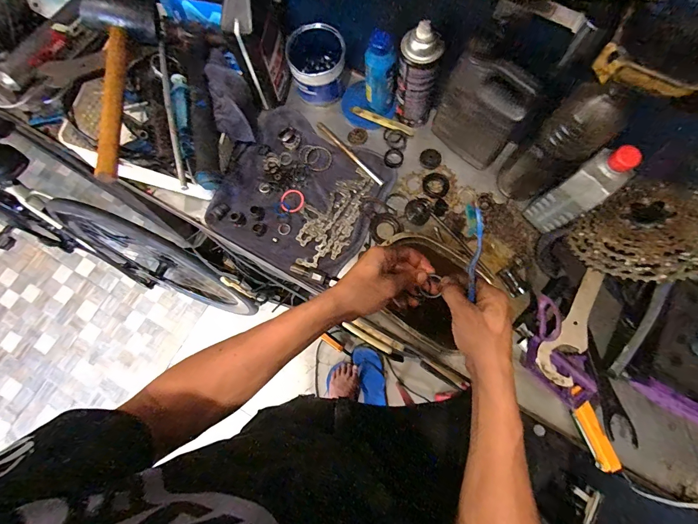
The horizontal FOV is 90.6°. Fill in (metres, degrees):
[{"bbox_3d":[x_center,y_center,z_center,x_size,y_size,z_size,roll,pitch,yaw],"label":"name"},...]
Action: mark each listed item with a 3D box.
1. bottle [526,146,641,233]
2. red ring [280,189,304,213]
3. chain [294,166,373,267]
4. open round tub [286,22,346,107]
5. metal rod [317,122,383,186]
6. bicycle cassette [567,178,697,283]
[{"bbox_3d":[0.345,-0.103,0.523,0.069,0.167,0.060,-31,77,-6],"label":"bottle"},{"bbox_3d":[-0.102,-0.111,0.621,0.042,0.004,0.044,0,76,1],"label":"red ring"},{"bbox_3d":[-0.034,-0.084,0.607,0.095,0.013,0.197,20,77,6],"label":"chain"},{"bbox_3d":[-0.058,-0.364,0.638,0.097,0.095,0.102,0,76,1],"label":"open round tub"},{"bbox_3d":[0.001,-0.203,0.646,0.013,0.005,0.173,-43,79,-9],"label":"metal rod"},{"bbox_3d":[0.446,-0.048,0.505,0.183,0.027,0.168,-18,48,21],"label":"bicycle cassette"}]

